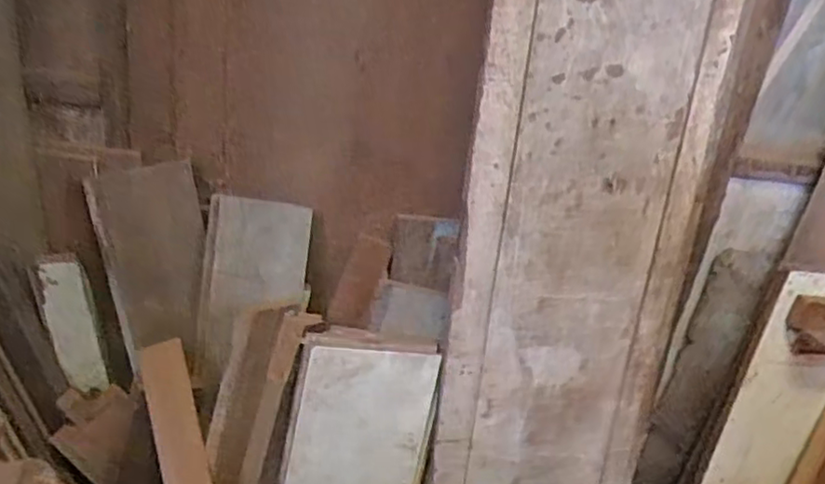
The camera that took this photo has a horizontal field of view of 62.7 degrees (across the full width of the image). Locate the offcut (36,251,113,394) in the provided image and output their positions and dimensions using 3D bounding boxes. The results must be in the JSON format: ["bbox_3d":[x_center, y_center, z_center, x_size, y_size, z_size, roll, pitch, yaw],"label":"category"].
[{"bbox_3d":[-0.582,0.142,1.163,0.078,0.243,0.014,-12,16,-10],"label":"offcut"}]

